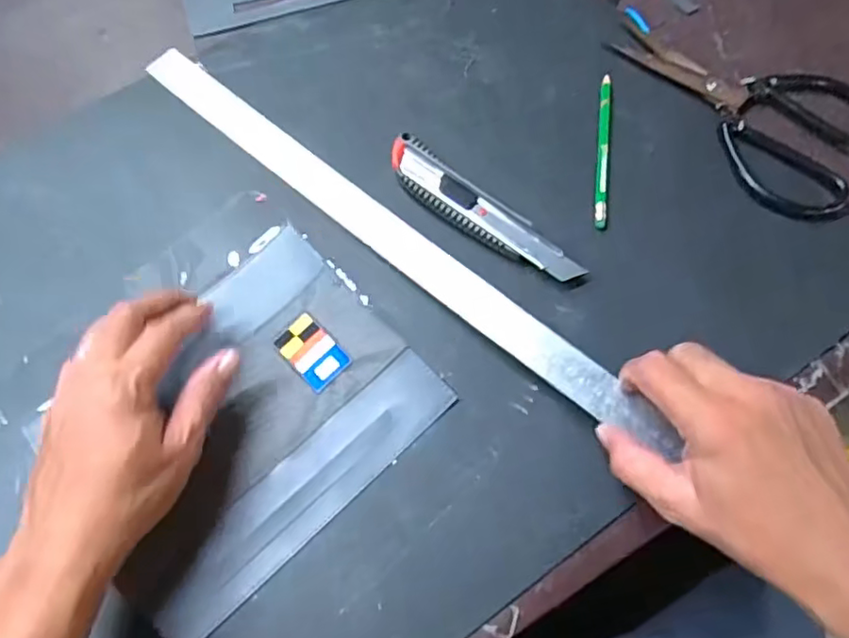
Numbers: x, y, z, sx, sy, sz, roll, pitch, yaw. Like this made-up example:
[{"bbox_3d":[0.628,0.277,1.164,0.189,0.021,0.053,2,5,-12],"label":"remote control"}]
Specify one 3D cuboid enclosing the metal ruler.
[{"bbox_3d":[-0.038,-0.068,0.448,0.480,0.006,0.027,39,77,19],"label":"metal ruler"}]

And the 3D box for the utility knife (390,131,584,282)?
[{"bbox_3d":[0.037,-0.075,0.448,0.163,0.013,0.035,41,74,15],"label":"utility knife"}]

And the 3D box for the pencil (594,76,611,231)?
[{"bbox_3d":[0.135,-0.129,0.474,0.010,0.004,0.136,7,69,3],"label":"pencil"}]

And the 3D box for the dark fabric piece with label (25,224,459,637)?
[{"bbox_3d":[-0.115,0.063,0.400,0.214,0.010,0.169,-41,74,-14],"label":"dark fabric piece with label"}]

